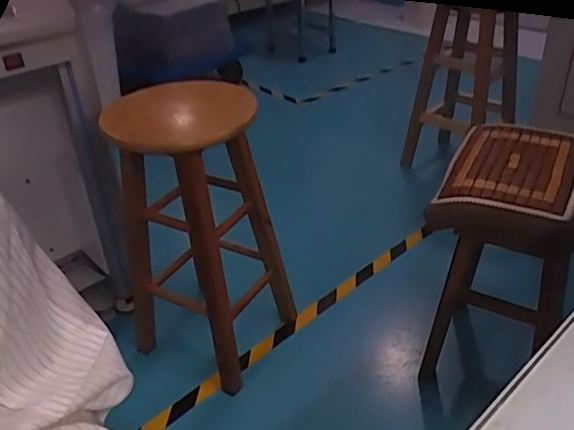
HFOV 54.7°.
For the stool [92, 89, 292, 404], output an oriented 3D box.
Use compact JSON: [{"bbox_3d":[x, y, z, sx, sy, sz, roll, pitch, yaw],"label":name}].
[{"bbox_3d":[-0.201,0.027,1.234,0.318,0.605,0.267,15,38,25],"label":"stool"}]

